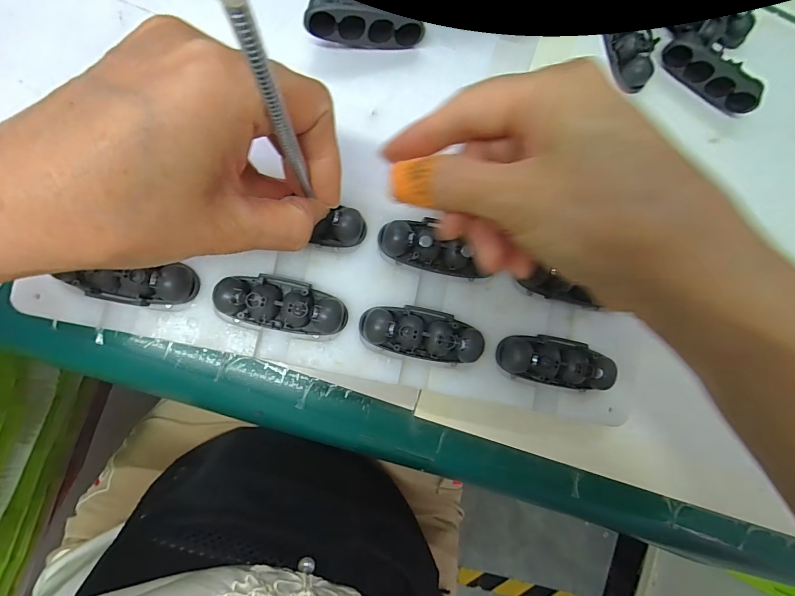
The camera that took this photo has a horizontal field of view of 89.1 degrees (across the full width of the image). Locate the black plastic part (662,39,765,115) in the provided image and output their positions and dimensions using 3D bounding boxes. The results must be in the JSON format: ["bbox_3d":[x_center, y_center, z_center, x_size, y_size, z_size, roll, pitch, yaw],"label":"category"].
[{"bbox_3d":[0.188,-0.133,0.242,0.061,0.020,0.014,26,85,-5],"label":"black plastic part"}]

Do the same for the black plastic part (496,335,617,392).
[{"bbox_3d":[0.084,0.034,0.210,0.061,0.012,0.024,12,87,-6],"label":"black plastic part"}]

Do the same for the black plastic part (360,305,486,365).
[{"bbox_3d":[0.013,0.019,0.205,0.063,0.017,0.026,11,87,-6],"label":"black plastic part"}]

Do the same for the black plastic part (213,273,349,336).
[{"bbox_3d":[-0.056,0.003,0.196,0.061,0.014,0.025,13,87,-6],"label":"black plastic part"}]

